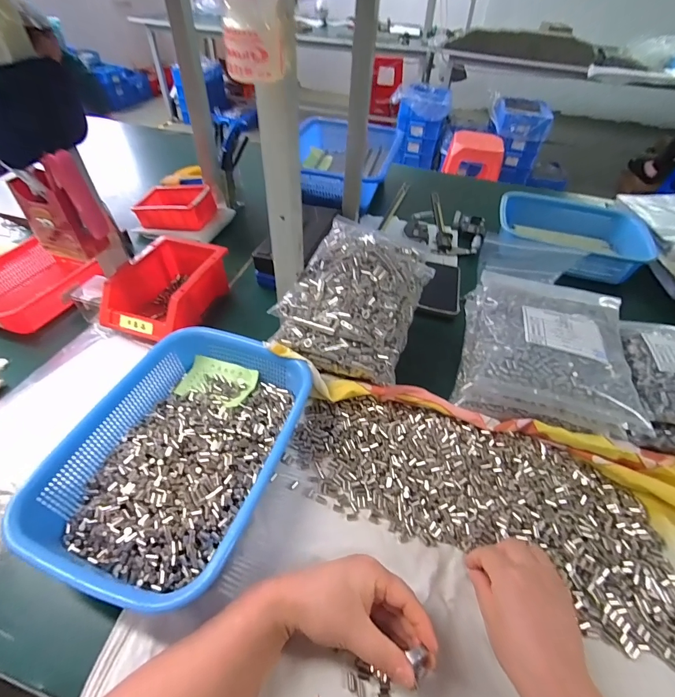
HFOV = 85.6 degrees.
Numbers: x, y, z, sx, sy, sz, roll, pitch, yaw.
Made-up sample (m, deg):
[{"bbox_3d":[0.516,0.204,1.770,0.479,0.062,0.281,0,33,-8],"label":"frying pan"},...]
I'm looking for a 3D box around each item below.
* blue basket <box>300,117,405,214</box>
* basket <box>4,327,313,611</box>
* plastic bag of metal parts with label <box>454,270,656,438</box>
[{"bbox_3d":[0.003,-0.463,0.913,0.270,0.081,0.335,12,47,8],"label":"blue basket"},{"bbox_3d":[-0.163,0.111,0.404,0.207,0.074,0.282,16,48,11],"label":"basket"},{"bbox_3d":[0.281,-0.006,0.499,0.189,0.086,0.219,14,47,9],"label":"plastic bag of metal parts with label"}]

